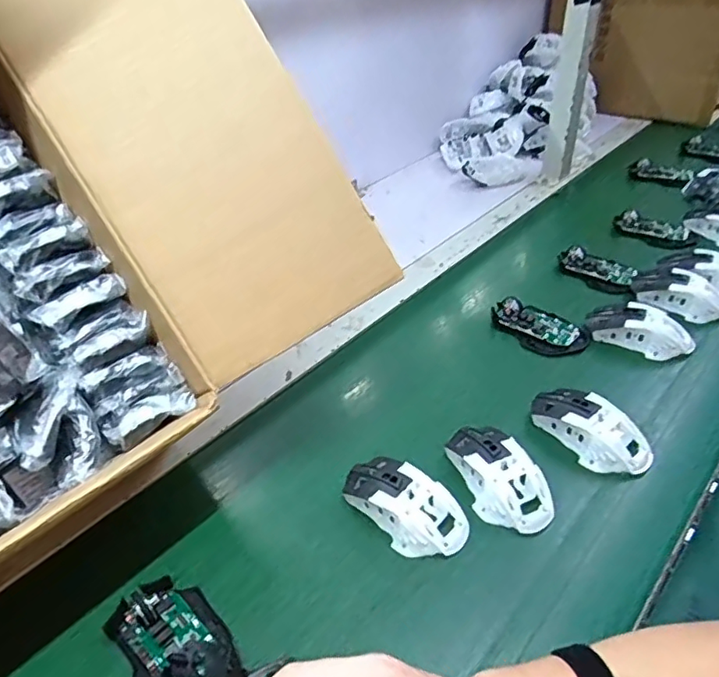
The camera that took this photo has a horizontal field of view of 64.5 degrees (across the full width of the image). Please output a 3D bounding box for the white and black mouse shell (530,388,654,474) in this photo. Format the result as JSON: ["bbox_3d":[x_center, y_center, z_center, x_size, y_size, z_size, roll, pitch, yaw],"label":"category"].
[{"bbox_3d":[0.224,0.084,0.551,0.056,0.037,0.113,-28,44,-26],"label":"white and black mouse shell"}]

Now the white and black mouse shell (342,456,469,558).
[{"bbox_3d":[0.039,0.141,0.496,0.113,0.033,0.058,29,50,34],"label":"white and black mouse shell"}]

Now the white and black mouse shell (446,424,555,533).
[{"bbox_3d":[0.127,0.123,0.518,0.068,0.042,0.114,-16,40,-14],"label":"white and black mouse shell"}]

